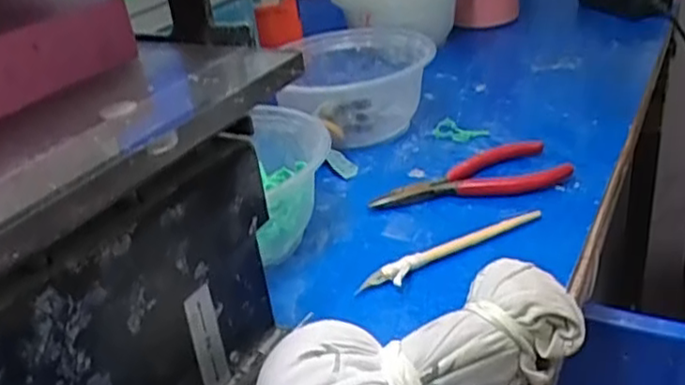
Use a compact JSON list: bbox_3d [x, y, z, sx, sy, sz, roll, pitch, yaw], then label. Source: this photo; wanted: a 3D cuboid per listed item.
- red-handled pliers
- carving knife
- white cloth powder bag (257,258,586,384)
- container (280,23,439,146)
[{"bbox_3d":[0.080,-0.007,0.441,0.123,0.014,0.053,-13,29,-10],"label":"red-handled pliers"},{"bbox_3d":[0.063,0.030,0.377,0.119,0.010,0.015,-20,31,-22],"label":"carving knife"},{"bbox_3d":[0.031,0.069,0.284,0.136,0.043,0.059,-19,31,-20],"label":"white cloth powder bag"},{"bbox_3d":[0.007,-0.089,0.551,0.102,0.069,0.125,-16,30,-16],"label":"container"}]

